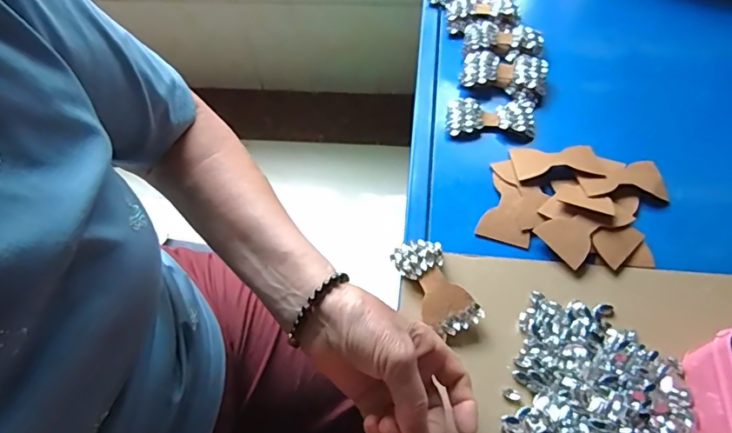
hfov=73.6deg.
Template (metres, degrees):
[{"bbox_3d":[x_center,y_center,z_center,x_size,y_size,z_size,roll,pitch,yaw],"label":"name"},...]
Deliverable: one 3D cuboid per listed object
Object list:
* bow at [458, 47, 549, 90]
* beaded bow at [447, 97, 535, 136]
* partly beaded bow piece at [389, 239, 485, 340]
[{"bbox_3d":[0.153,-0.159,0.546,0.090,0.023,0.053,14,58,12],"label":"bow"},{"bbox_3d":[0.130,-0.105,0.516,0.088,0.014,0.043,-1,56,2],"label":"beaded bow"},{"bbox_3d":[0.056,0.057,0.406,0.040,0.024,0.086,-26,59,-14],"label":"partly beaded bow piece"}]

